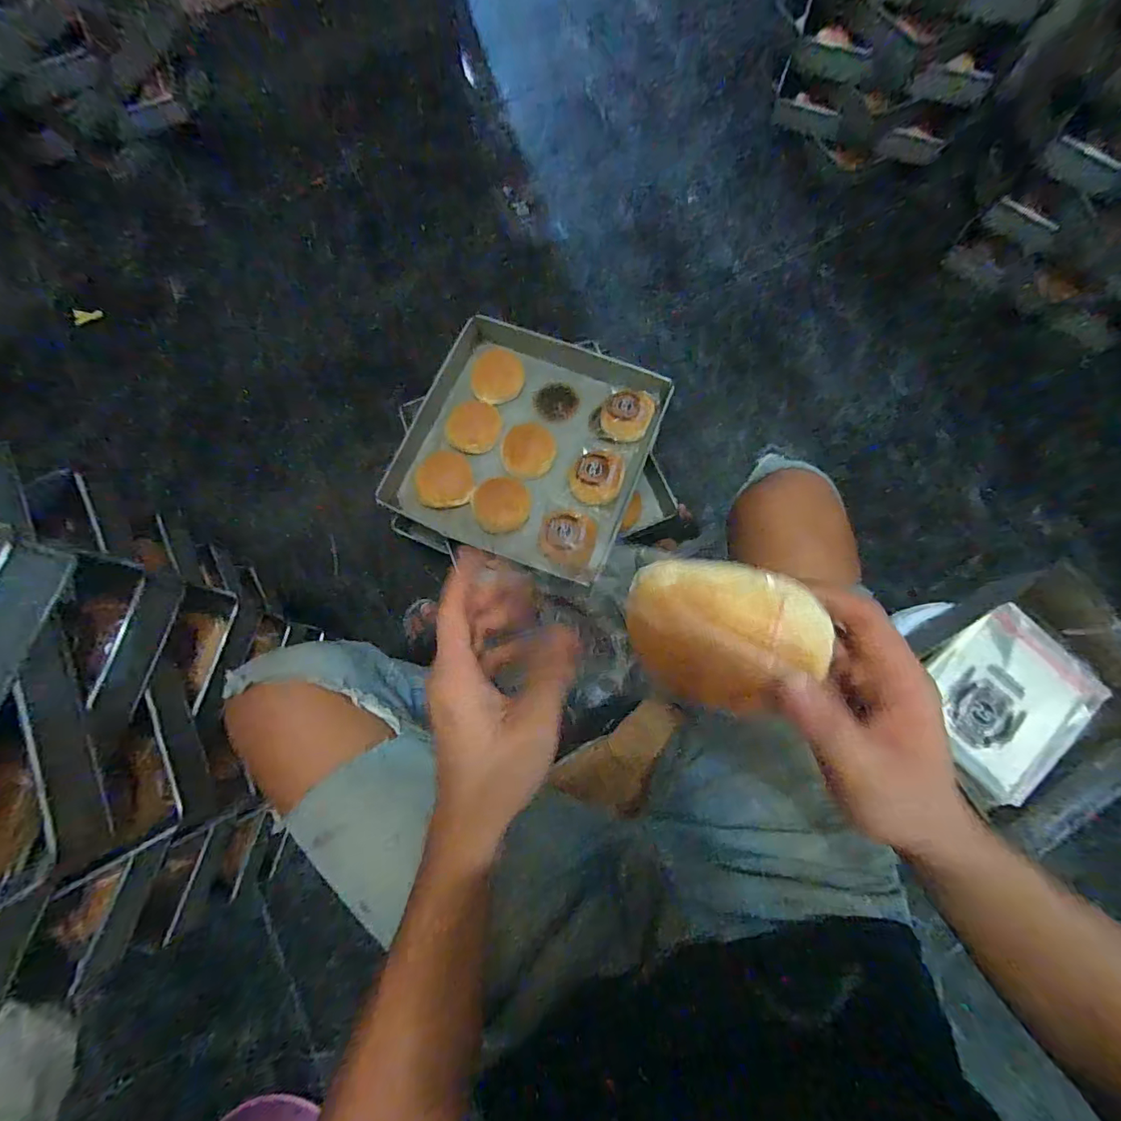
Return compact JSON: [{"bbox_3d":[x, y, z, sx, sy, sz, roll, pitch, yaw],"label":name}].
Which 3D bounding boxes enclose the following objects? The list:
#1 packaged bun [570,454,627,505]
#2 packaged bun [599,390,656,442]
[{"bbox_3d":[0.065,-0.143,0.888,0.092,0.035,0.091,0,75,1],"label":"packaged bun"},{"bbox_3d":[0.121,-0.268,0.920,0.089,0.037,0.117,23,77,7],"label":"packaged bun"}]

